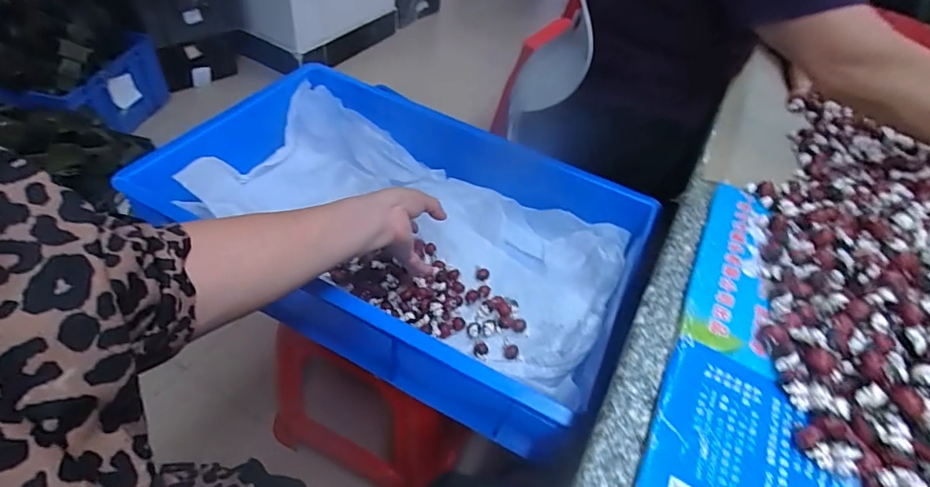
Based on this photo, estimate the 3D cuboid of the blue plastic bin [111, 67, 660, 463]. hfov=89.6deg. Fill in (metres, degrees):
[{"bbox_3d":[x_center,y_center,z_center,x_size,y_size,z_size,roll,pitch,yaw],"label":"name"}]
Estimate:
[{"bbox_3d":[-0.090,-0.033,0.712,0.659,0.145,0.421,27,49,15],"label":"blue plastic bin"}]

